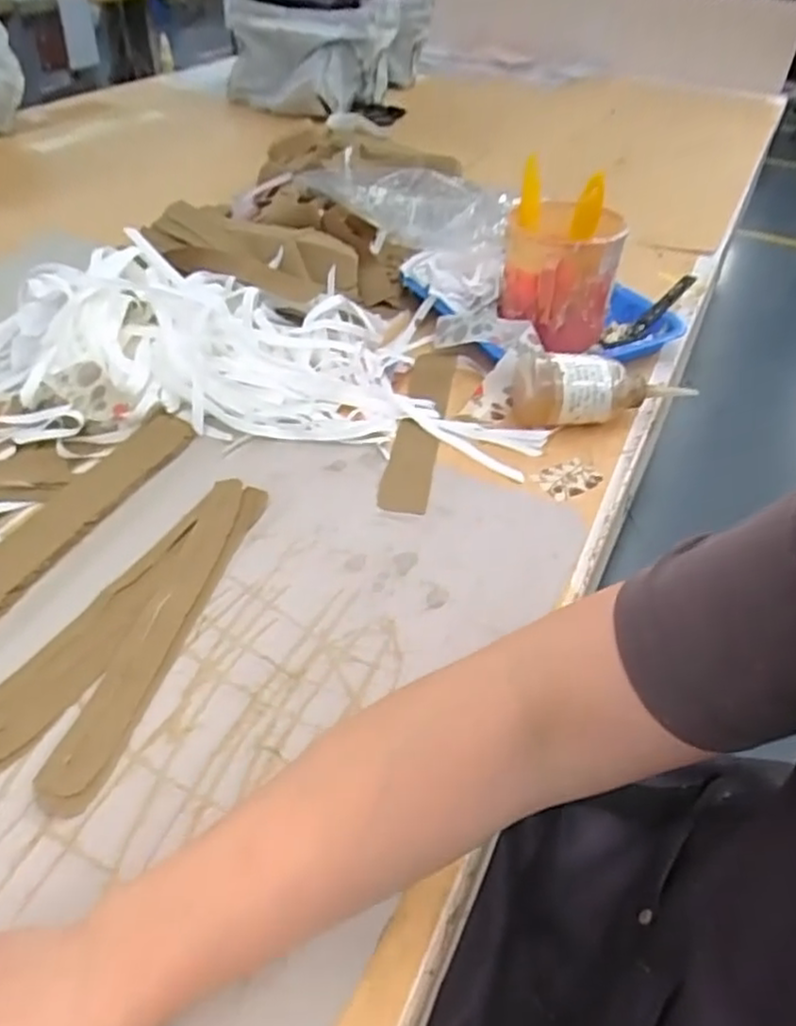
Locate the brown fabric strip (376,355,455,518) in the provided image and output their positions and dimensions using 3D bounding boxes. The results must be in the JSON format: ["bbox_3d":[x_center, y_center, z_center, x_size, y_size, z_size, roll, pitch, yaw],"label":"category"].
[{"bbox_3d":[0.021,-0.082,0.659,0.041,0.009,0.242,10,43,4],"label":"brown fabric strip"}]

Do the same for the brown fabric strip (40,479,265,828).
[{"bbox_3d":[-0.155,0.068,0.475,0.040,0.009,0.266,11,43,6],"label":"brown fabric strip"}]

